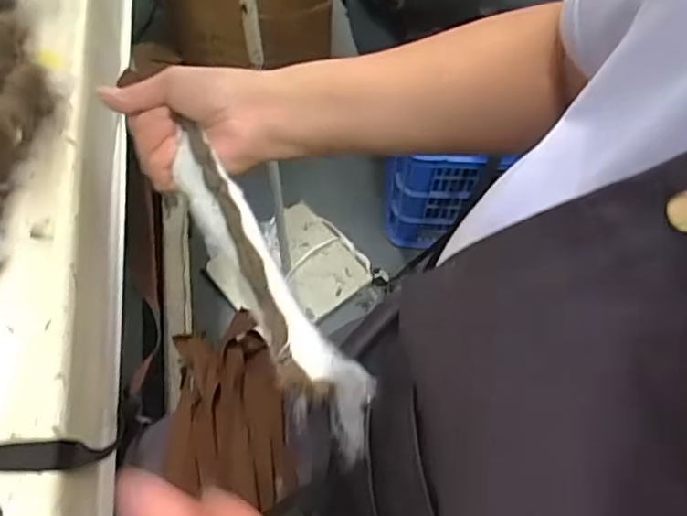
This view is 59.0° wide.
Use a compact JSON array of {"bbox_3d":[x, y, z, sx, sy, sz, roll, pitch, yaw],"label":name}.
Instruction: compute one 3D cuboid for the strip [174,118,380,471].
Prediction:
[{"bbox_3d":[-0.048,0.009,0.351,0.038,0.040,0.228,-27,64,-15],"label":"strip"}]

